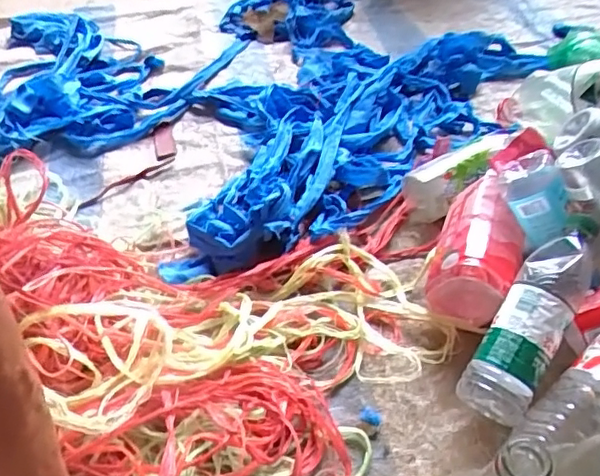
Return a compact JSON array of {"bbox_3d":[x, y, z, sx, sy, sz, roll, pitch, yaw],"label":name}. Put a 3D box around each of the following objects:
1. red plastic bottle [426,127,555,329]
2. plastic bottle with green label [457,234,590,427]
[{"bbox_3d":[0.218,-0.022,0.669,0.095,0.116,0.233,17,49,17],"label":"red plastic bottle"},{"bbox_3d":[0.232,0.081,0.569,0.066,0.060,0.206,28,71,25],"label":"plastic bottle with green label"}]

